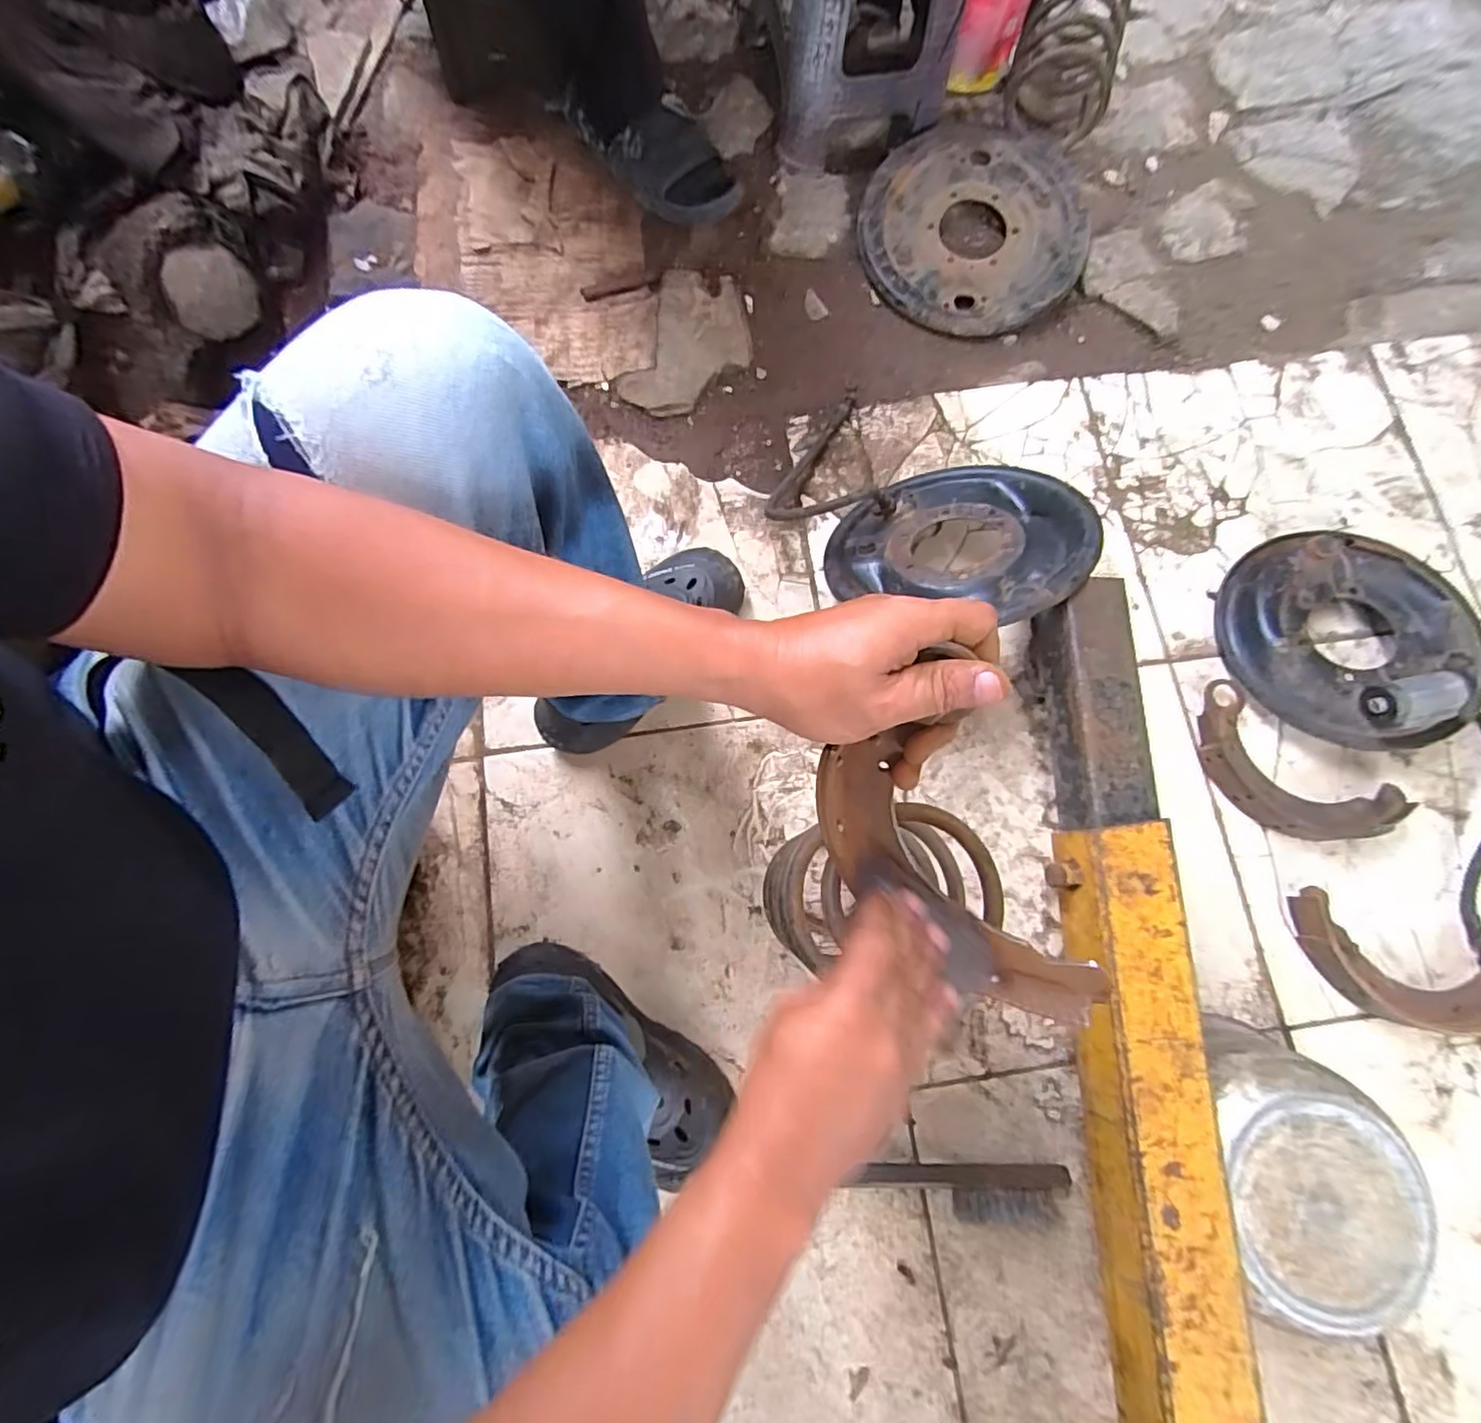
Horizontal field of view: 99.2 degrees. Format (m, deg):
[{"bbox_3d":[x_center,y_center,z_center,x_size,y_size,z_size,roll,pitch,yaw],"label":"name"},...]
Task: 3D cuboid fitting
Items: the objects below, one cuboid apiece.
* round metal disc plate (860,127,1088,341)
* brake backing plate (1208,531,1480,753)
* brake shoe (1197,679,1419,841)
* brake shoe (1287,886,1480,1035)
[{"bbox_3d":[0.319,-0.659,0.868,0.298,0.064,0.287,0,76,1],"label":"round metal disc plate"},{"bbox_3d":[0.688,-0.090,0.709,0.235,0.081,0.258,0,76,1],"label":"brake backing plate"},{"bbox_3d":[0.604,0.070,0.697,0.219,0.031,0.118,39,80,10],"label":"brake shoe"},{"bbox_3d":[0.678,0.268,0.648,0.207,0.038,0.097,23,78,7],"label":"brake shoe"}]

